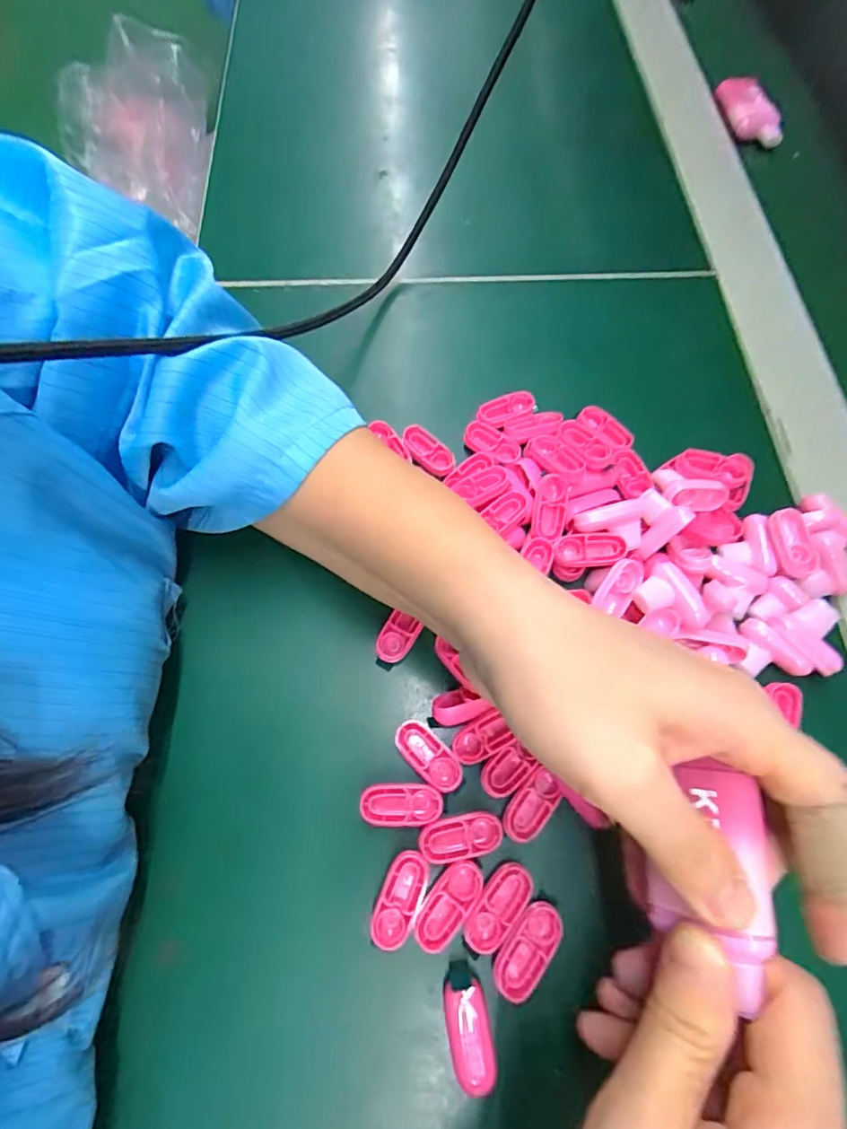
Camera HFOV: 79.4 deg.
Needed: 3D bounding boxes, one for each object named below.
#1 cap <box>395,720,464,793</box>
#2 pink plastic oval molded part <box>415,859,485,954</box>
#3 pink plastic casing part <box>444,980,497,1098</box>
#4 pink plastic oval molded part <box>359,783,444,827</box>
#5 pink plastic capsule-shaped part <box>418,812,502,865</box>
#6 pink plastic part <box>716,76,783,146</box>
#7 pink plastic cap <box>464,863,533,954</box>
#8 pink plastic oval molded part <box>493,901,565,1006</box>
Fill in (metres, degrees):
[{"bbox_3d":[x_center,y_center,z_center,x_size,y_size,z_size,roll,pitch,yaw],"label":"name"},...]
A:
[{"bbox_3d":[0.002,0.082,0.221,0.014,0.004,0.034,-42,75,-16],"label":"cap"},{"bbox_3d":[0.010,0.134,0.201,0.016,0.005,0.034,36,71,12],"label":"pink plastic oval molded part"},{"bbox_3d":[0.017,0.170,0.183,0.015,0.005,0.032,-9,69,-6],"label":"pink plastic casing part"},{"bbox_3d":[-0.009,0.100,0.212,0.034,0.004,0.016,1,68,-2],"label":"pink plastic oval molded part"},{"bbox_3d":[0.015,0.113,0.211,0.034,0.005,0.015,-11,69,-7],"label":"pink plastic capsule-shaped part"},{"bbox_3d":[0.263,-0.369,0.412,0.033,0.020,0.070,-20,70,-10],"label":"pink plastic part"},{"bbox_3d":[0.030,0.134,0.199,0.015,0.004,0.034,36,71,12],"label":"pink plastic cap"},{"bbox_3d":[0.040,0.147,0.194,0.016,0.004,0.034,37,71,12],"label":"pink plastic oval molded part"}]

